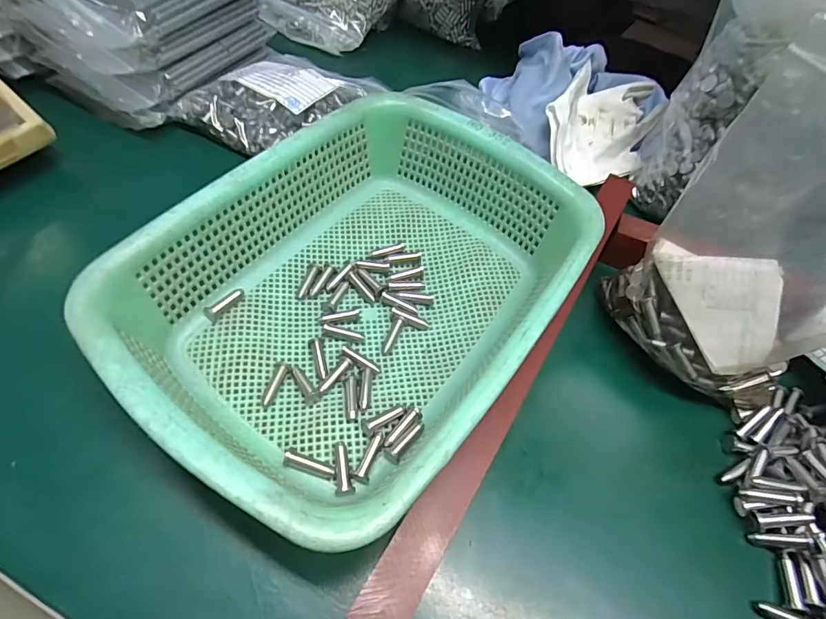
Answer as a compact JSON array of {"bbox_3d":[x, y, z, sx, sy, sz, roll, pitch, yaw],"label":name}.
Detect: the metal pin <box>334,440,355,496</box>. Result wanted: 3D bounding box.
[{"bbox_3d":[-0.040,0.094,0.264,0.011,0.009,0.030,-1,57,-7],"label":"metal pin"}]

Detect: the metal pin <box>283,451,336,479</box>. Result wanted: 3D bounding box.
[{"bbox_3d":[-0.061,0.092,0.264,0.031,0.006,0.008,22,58,-6],"label":"metal pin"}]

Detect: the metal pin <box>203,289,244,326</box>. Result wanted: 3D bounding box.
[{"bbox_3d":[-0.133,-0.004,0.316,0.030,0.012,0.013,-37,68,-26],"label":"metal pin"}]

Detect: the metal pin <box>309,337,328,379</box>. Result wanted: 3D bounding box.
[{"bbox_3d":[-0.064,0.034,0.309,0.009,0.006,0.032,-14,60,-16],"label":"metal pin"}]

